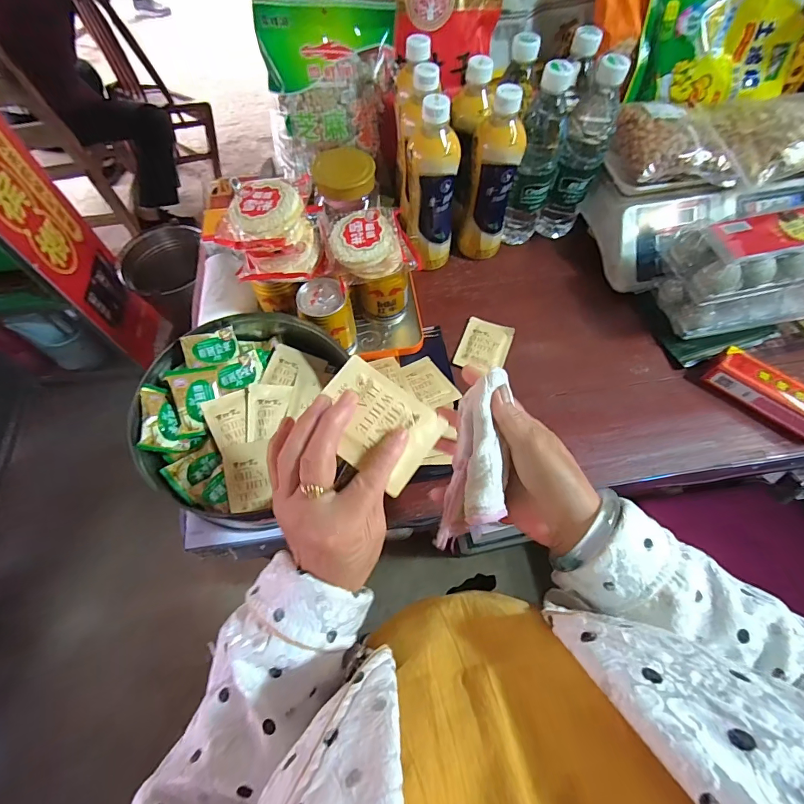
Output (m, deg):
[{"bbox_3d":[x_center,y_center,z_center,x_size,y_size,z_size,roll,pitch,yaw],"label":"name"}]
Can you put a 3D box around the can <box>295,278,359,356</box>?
[{"bbox_3d":[-0.089,-0.100,0.495,0.058,0.085,0.060,0,63,-1],"label":"can"}]

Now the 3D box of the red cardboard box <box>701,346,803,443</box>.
[{"bbox_3d":[0.432,-0.008,0.470,0.130,0.044,0.039,40,69,17],"label":"red cardboard box"}]

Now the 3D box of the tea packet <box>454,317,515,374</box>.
[{"bbox_3d":[0.110,-0.074,0.534,0.062,0.008,0.076,19,64,8],"label":"tea packet"}]

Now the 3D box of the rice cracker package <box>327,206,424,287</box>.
[{"bbox_3d":[-0.034,-0.181,0.467,0.104,0.044,0.070,-10,63,-6],"label":"rice cracker package"}]

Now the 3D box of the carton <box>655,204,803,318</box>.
[{"bbox_3d":[0.428,-0.162,0.475,0.214,0.105,0.084,-11,63,8],"label":"carton"}]

